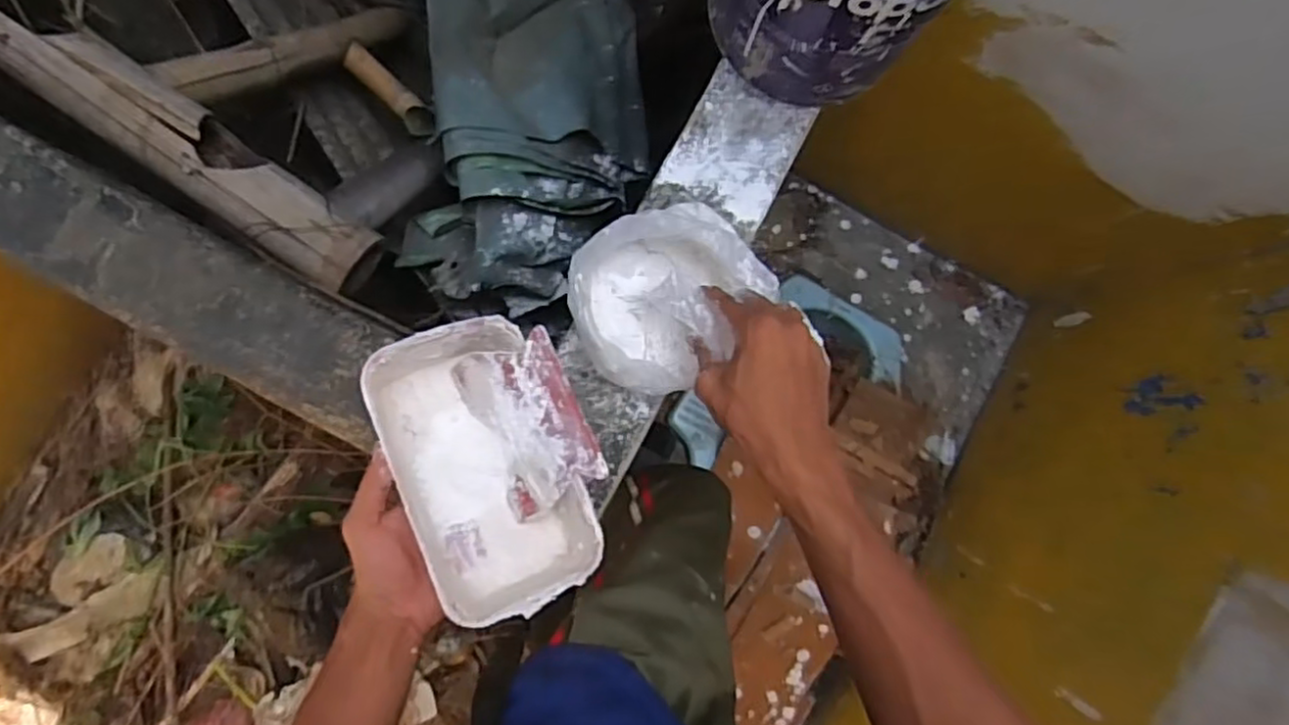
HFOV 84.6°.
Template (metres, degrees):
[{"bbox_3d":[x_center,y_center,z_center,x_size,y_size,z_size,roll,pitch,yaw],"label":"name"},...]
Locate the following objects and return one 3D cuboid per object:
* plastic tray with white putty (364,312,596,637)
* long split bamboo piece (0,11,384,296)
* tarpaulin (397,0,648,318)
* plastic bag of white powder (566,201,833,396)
[{"bbox_3d":[-0.111,0.071,0.485,0.113,0.081,0.188,-23,88,-8],"label":"plastic tray with white putty"},{"bbox_3d":[-0.463,-0.227,0.656,0.476,0.063,0.076,36,82,-3],"label":"long split bamboo piece"},{"bbox_3d":[-0.149,-0.337,0.893,0.301,0.203,0.507,3,85,-6],"label":"tarpaulin"},{"bbox_3d":[0.023,-0.047,0.535,0.148,0.087,0.123,-28,89,-8],"label":"plastic bag of white powder"}]

